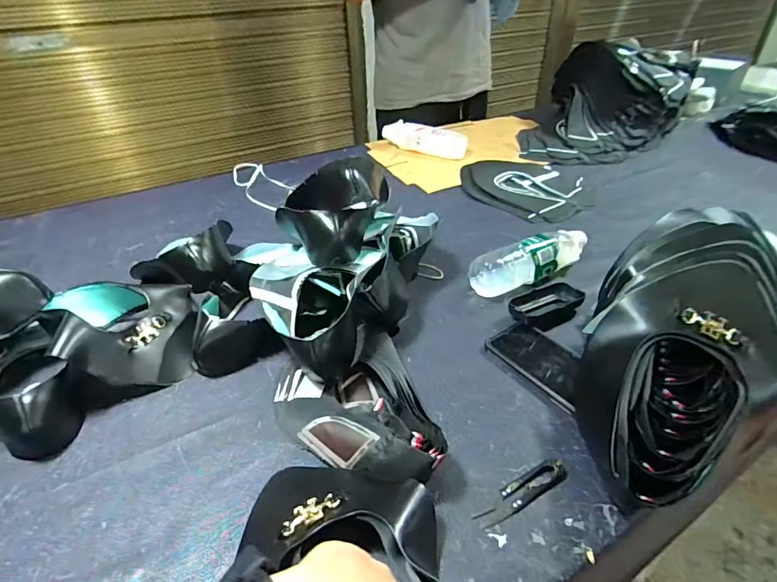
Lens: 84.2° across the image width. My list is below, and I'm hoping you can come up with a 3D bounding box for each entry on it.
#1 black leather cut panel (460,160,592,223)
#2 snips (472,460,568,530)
[{"bbox_3d":[0.312,-0.242,0.977,0.252,0.015,0.299,-27,44,-30],"label":"black leather cut panel"},{"bbox_3d":[0.127,0.185,0.400,0.103,0.010,0.025,-20,41,-23],"label":"snips"}]

